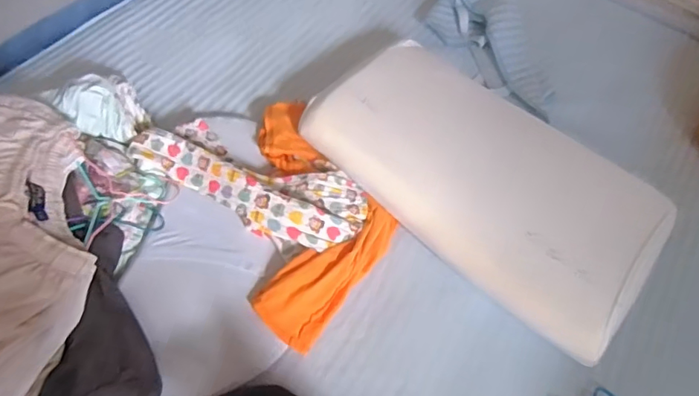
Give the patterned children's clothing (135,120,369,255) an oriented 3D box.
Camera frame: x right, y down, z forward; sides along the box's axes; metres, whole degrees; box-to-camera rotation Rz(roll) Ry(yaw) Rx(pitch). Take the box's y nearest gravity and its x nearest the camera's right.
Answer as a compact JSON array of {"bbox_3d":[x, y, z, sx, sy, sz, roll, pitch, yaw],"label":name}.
[{"bbox_3d":[-0.179,-0.039,0.948,0.433,0.058,0.167,23,57,6],"label":"patterned children's clothing"}]

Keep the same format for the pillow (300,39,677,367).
[{"bbox_3d":[0.258,-0.039,1.002,0.675,0.136,0.333,37,60,15],"label":"pillow"}]

